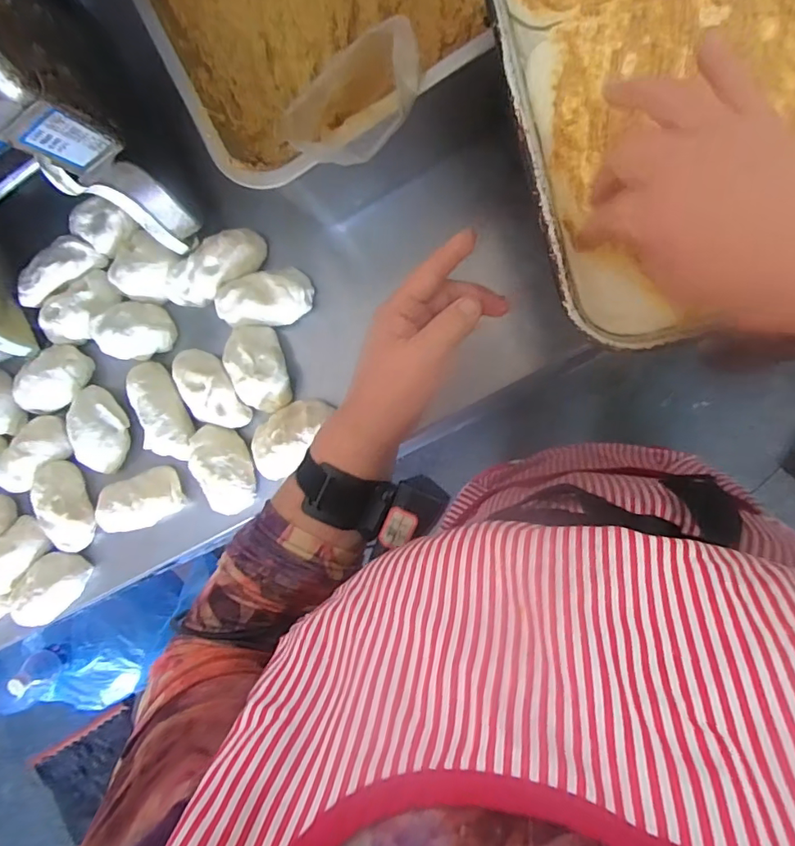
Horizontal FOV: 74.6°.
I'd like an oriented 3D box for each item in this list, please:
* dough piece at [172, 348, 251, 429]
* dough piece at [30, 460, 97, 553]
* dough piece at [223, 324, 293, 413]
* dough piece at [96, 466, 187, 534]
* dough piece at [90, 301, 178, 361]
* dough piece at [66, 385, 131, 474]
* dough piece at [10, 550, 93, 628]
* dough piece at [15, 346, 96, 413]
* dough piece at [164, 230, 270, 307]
[{"bbox_3d":[-0.194,-0.036,0.535,0.050,0.034,0.093,-29,84,10],"label":"dough piece"},{"bbox_3d":[-0.366,0.091,0.576,0.051,0.029,0.096,-27,85,10],"label":"dough piece"},{"bbox_3d":[-0.142,-0.056,0.532,0.053,0.032,0.088,-18,86,11],"label":"dough piece"},{"bbox_3d":[-0.282,0.085,0.557,0.098,0.035,0.053,-21,86,11],"label":"dough piece"},{"bbox_3d":[-0.288,-0.099,0.559,0.079,0.038,0.058,5,91,12],"label":"dough piece"},{"bbox_3d":[-0.326,0.006,0.564,0.052,0.034,0.092,-14,87,11],"label":"dough piece"},{"bbox_3d":[-0.389,0.183,0.579,0.093,0.028,0.054,-42,82,9],"label":"dough piece"},{"bbox_3d":[-0.388,-0.052,0.581,0.084,0.033,0.063,-27,85,10],"label":"dough piece"},{"bbox_3d":[-0.192,-0.161,0.543,0.116,0.033,0.050,-32,84,10],"label":"dough piece"}]

